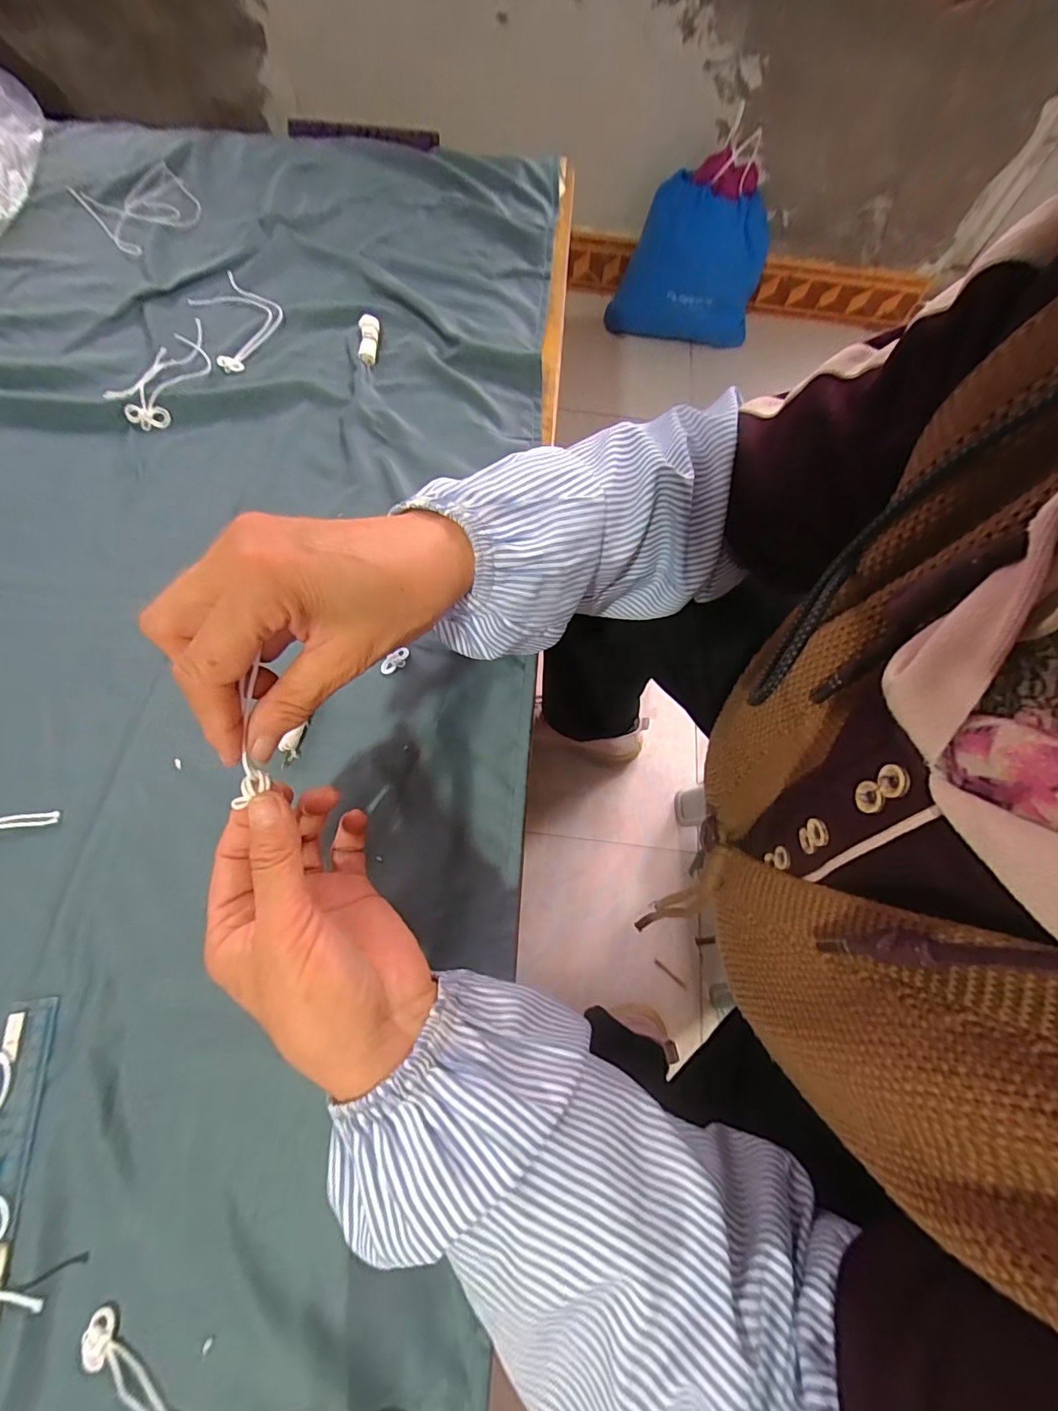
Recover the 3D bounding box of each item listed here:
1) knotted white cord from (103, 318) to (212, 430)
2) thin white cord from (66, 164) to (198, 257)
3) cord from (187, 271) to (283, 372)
[{"bbox_3d":[-0.349,-0.325,0.484,0.065,0.015,0.135,18,68,5],"label":"knotted white cord"},{"bbox_3d":[-0.442,-0.578,0.581,0.113,0.015,0.139,-39,74,-17],"label":"thin white cord"},{"bbox_3d":[-0.305,-0.411,0.528,0.080,0.008,0.159,-26,71,-13],"label":"cord"}]

